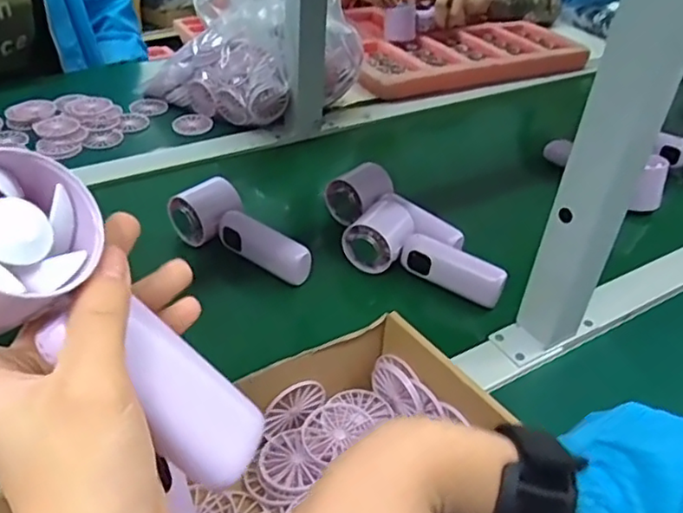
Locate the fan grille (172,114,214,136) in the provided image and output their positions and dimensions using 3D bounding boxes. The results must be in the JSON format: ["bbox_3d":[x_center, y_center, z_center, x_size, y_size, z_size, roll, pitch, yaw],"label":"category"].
[{"bbox_3d":[-0.199,-0.177,0.825,0.043,0.011,0.044,27,42,24],"label":"fan grille"}]

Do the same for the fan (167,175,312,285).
[{"bbox_3d":[-0.099,-0.020,0.597,0.057,0.047,0.145,-27,49,-36],"label":"fan"}]

